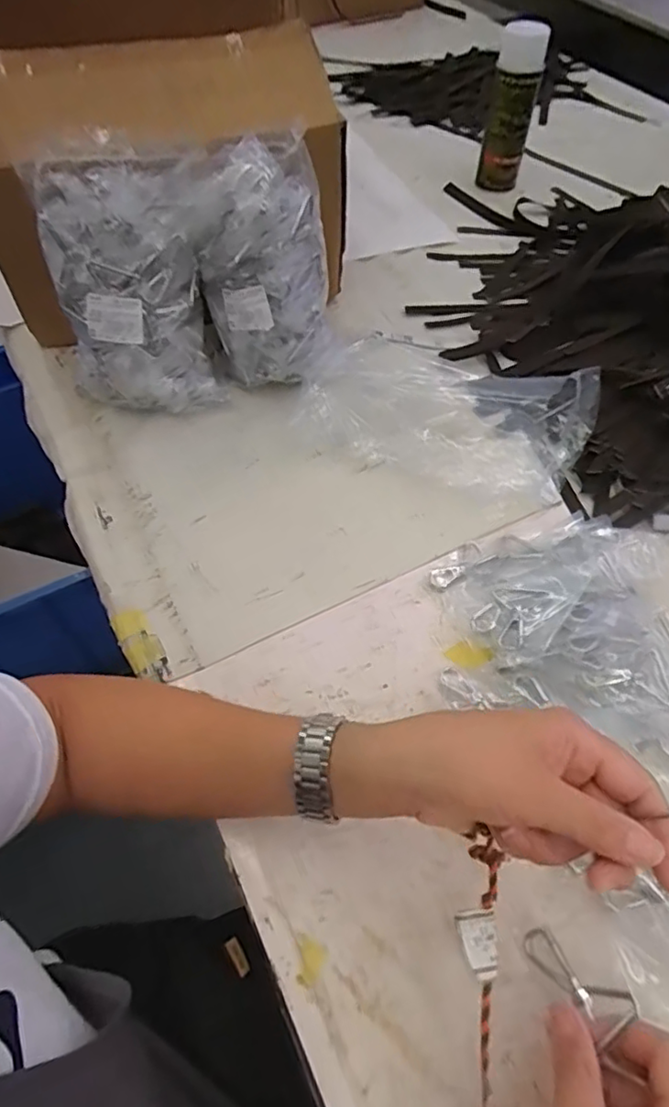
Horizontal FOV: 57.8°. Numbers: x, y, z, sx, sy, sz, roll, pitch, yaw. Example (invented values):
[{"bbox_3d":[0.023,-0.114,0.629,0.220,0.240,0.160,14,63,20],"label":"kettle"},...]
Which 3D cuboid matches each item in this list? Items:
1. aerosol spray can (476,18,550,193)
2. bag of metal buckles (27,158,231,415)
[{"bbox_3d":[0.262,-0.656,0.907,0.065,0.199,0.057,15,56,10],"label":"aerosol spray can"},{"bbox_3d":[-0.198,-0.240,0.591,0.137,0.206,0.119,-22,58,-17],"label":"bag of metal buckles"}]

